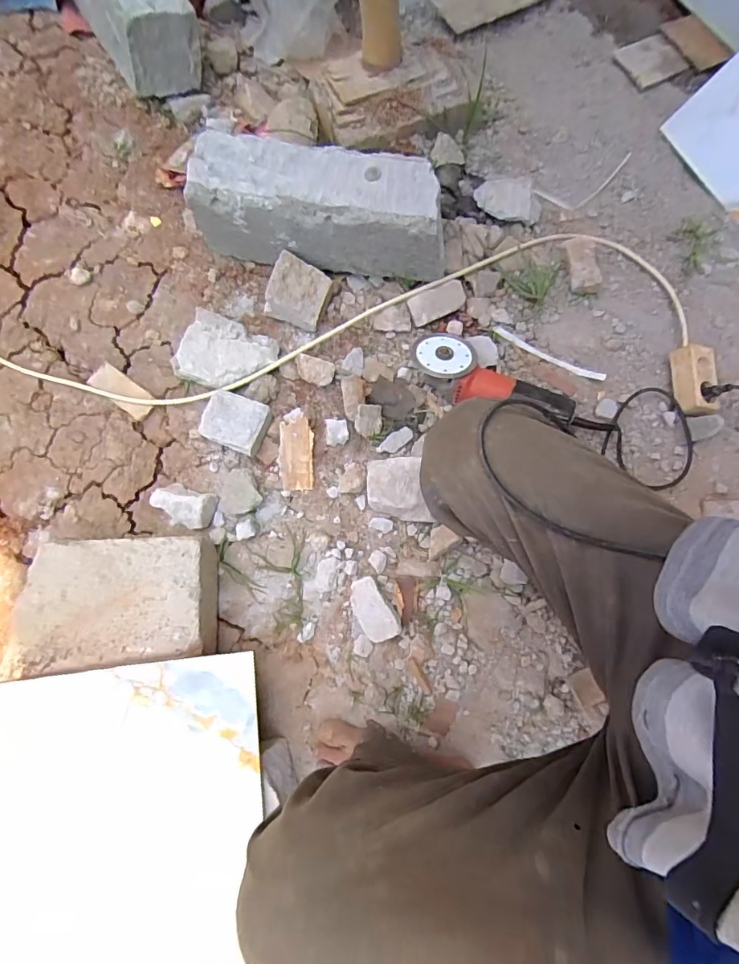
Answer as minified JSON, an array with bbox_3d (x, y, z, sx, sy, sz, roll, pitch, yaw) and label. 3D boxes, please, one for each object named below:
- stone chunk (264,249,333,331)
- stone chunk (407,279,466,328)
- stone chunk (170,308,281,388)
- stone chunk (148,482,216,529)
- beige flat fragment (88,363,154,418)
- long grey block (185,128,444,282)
[{"bbox_3d":[-0.129,-0.344,0.860,0.107,0.058,0.115,24,79,-19],"label":"stone chunk"},{"bbox_3d":[0.120,-0.320,0.852,0.101,0.015,0.050,-24,105,-2],"label":"stone chunk"},{"bbox_3d":[-0.257,-0.222,0.840,0.165,0.032,0.127,24,79,6],"label":"stone chunk"},{"bbox_3d":[-0.314,0.038,0.794,0.105,0.042,0.065,13,78,4],"label":"stone chunk"},{"bbox_3d":[-0.436,-0.162,0.845,0.114,0.015,0.052,40,80,-6],"label":"beige flat fragment"},{"bbox_3d":[-0.079,-0.455,0.819,0.418,0.177,0.123,7,77,3],"label":"long grey block"}]

